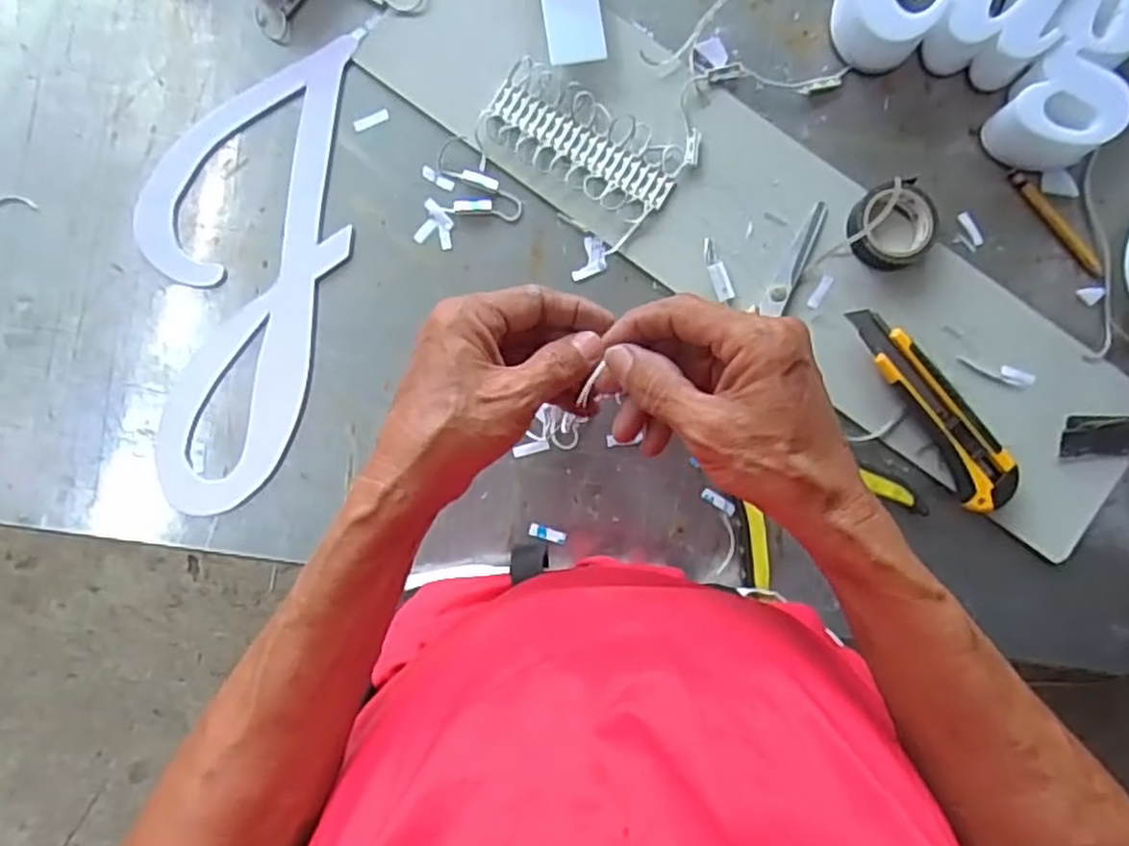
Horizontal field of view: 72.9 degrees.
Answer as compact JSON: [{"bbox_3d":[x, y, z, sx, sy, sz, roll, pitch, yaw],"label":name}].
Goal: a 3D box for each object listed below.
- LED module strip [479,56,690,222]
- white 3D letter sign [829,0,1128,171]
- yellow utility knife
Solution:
[{"bbox_3d":[0.013,-0.196,0.534,0.138,0.010,0.064,26,89,1],"label":"LED module strip"},{"bbox_3d":[0.287,-0.266,0.522,0.197,0.049,0.122,23,89,1],"label":"white 3D letter sign"},{"bbox_3d":[0.251,-0.012,0.524,0.037,0.020,0.160,-36,89,0],"label":"yellow utility knife"}]

